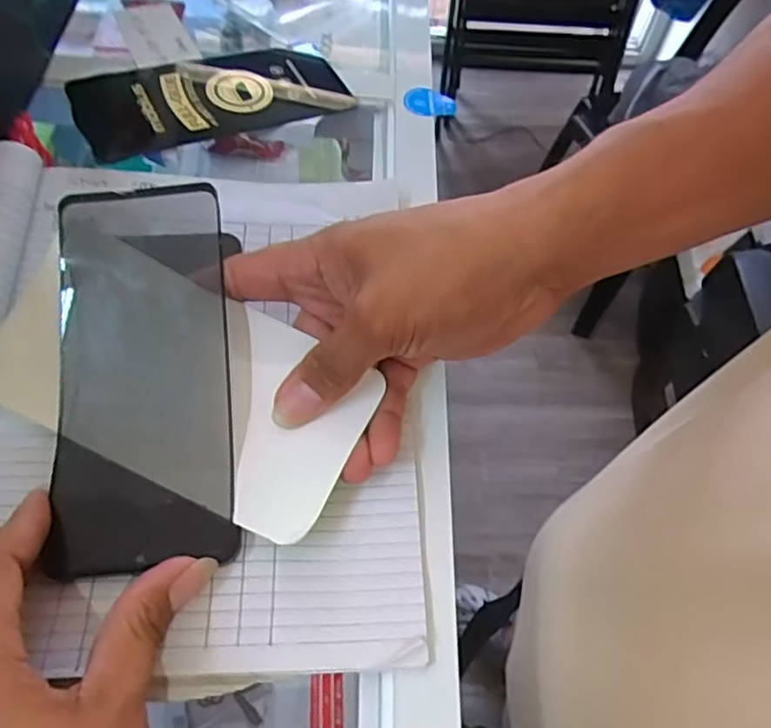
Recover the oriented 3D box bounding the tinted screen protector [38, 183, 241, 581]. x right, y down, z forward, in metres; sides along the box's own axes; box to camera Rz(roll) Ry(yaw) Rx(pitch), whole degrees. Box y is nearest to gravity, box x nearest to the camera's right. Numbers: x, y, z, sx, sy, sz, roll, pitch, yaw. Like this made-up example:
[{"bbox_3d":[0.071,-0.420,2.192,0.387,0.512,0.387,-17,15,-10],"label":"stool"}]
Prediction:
[{"bbox_3d":[-0.103,0.002,0.269,0.071,0.012,0.158,-6,78,-3],"label":"tinted screen protector"}]

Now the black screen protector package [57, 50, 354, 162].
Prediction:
[{"bbox_3d":[-0.102,-0.165,0.389,0.162,0.010,0.068,-17,66,-20],"label":"black screen protector package"}]

